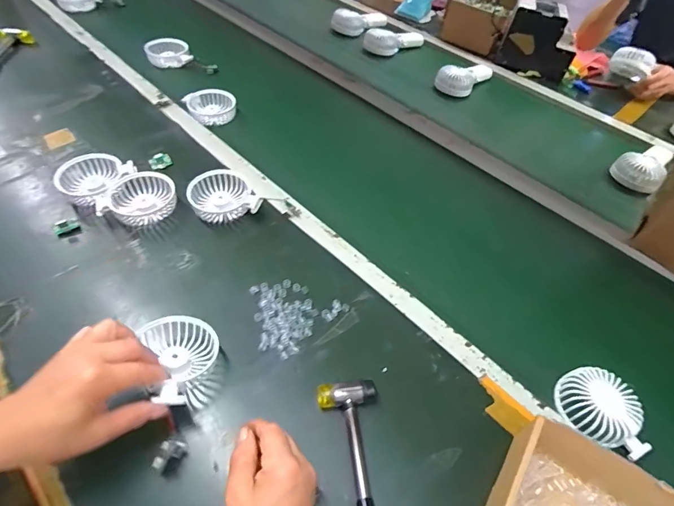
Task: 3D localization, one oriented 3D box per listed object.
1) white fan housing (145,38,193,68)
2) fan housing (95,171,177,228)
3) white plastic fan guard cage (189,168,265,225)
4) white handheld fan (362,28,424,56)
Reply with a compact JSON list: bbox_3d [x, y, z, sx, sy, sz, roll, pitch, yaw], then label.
[{"bbox_3d":[-0.385,-0.461,0.937,0.094,0.037,0.096,-9,51,-14],"label":"white fan housing"},{"bbox_3d":[-0.292,-0.077,0.598,0.102,0.034,0.082,-26,57,-26],"label":"fan housing"},{"bbox_3d":[-0.169,-0.086,0.613,0.095,0.035,0.083,-9,51,-14],"label":"white plastic fan guard cage"},{"bbox_3d":[0.160,-0.586,1.118,0.187,0.054,0.085,-22,55,-23],"label":"white handheld fan"}]

